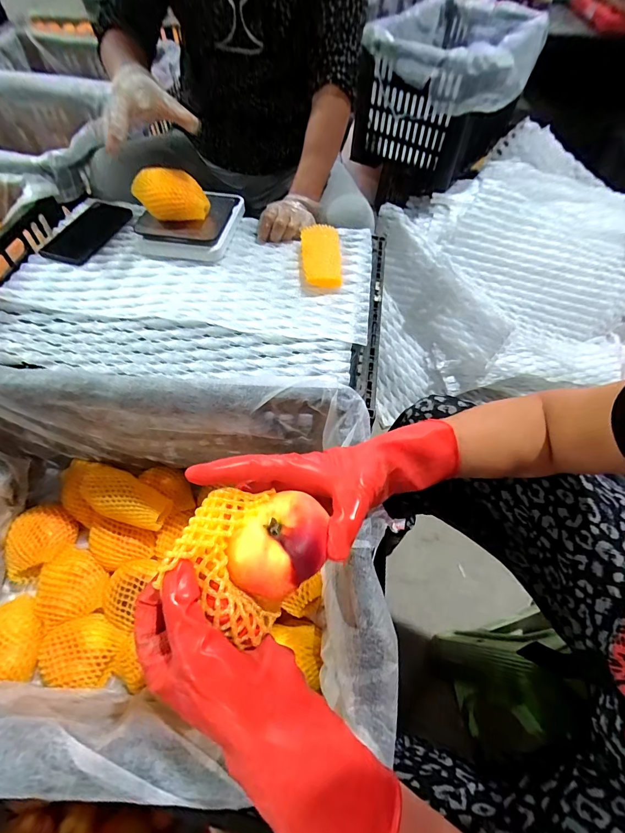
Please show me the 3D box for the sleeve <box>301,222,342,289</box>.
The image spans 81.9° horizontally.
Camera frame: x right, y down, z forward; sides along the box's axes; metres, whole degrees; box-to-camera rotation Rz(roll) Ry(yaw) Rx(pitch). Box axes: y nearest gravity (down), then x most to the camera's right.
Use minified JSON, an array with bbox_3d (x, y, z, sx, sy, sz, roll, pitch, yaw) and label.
[{"bbox_3d":[0.015,-0.263,0.588,0.062,0.032,0.137,-1,58,-2],"label":"sleeve"}]

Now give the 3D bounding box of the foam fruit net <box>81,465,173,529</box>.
[{"bbox_3d":[-0.270,0.111,0.507,0.144,0.038,0.064,22,60,12],"label":"foam fruit net"}]

